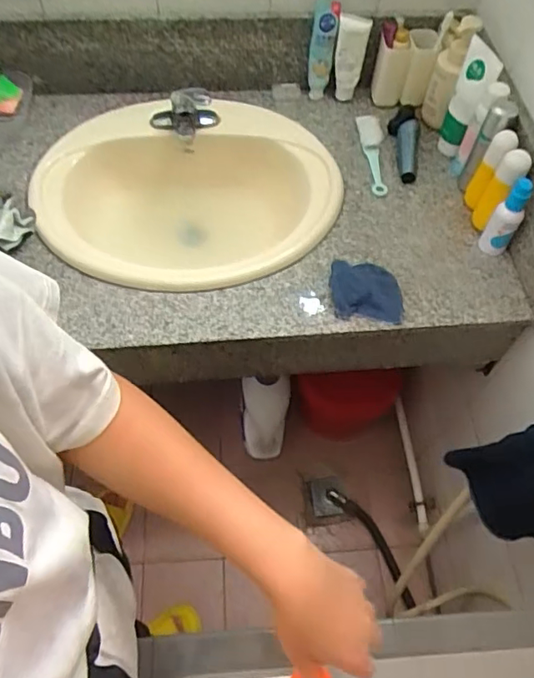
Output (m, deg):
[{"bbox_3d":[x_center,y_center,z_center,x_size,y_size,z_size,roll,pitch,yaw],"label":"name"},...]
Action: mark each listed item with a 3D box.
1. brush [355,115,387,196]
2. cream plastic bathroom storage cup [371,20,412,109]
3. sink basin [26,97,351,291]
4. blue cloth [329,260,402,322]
[{"bbox_3d":[0.198,-0.352,1.036,0.047,0.029,0.215,1,56,-1],"label":"brush"},{"bbox_3d":[0.241,-0.535,1.073,0.064,0.138,0.053,12,58,2],"label":"cream plastic bathroom storage cup"},{"bbox_3d":[-0.139,-0.245,1.015,0.525,0.213,0.452,-12,62,-10],"label":"sink basin"},{"bbox_3d":[0.154,-0.081,0.861,0.104,0.024,0.112,2,60,-2],"label":"blue cloth"}]

